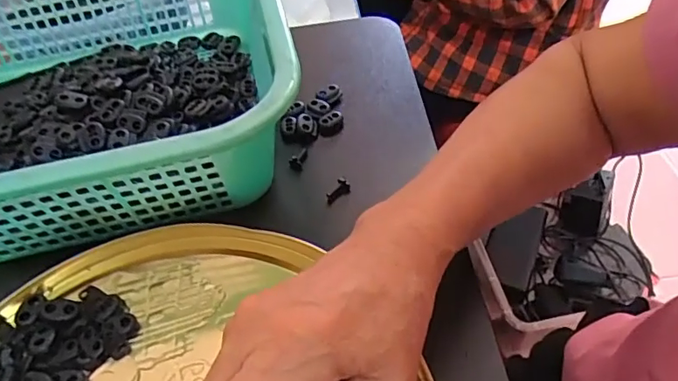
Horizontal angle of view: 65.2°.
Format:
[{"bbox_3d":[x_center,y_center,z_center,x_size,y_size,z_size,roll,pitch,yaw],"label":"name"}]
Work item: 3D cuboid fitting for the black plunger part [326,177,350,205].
[{"bbox_3d":[-0.001,0.001,0.385,0.022,0.012,0.007,-46,57,-6],"label":"black plunger part"}]

